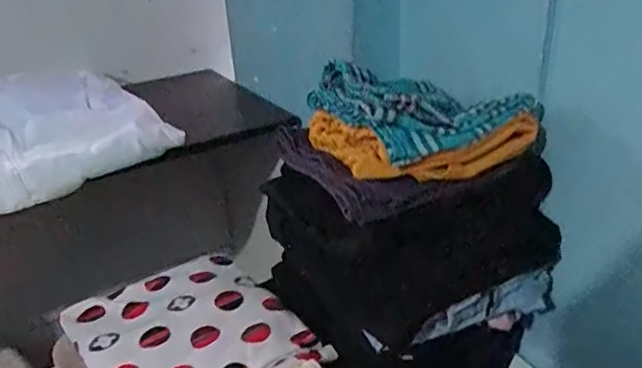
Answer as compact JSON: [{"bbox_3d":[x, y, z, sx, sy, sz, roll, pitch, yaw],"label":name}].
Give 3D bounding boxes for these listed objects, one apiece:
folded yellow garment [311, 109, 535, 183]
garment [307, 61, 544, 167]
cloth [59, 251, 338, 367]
[{"bbox_3d":[0.104,-0.054,0.636,0.191,0.045,0.139,-15,30,-22],"label":"folded yellow garment"},{"bbox_3d":[0.109,-0.100,0.639,0.196,0.058,0.175,-18,32,-26],"label":"garment"},{"bbox_3d":[-0.148,0.161,0.667,0.212,0.030,0.221,-22,34,-32],"label":"cloth"}]

